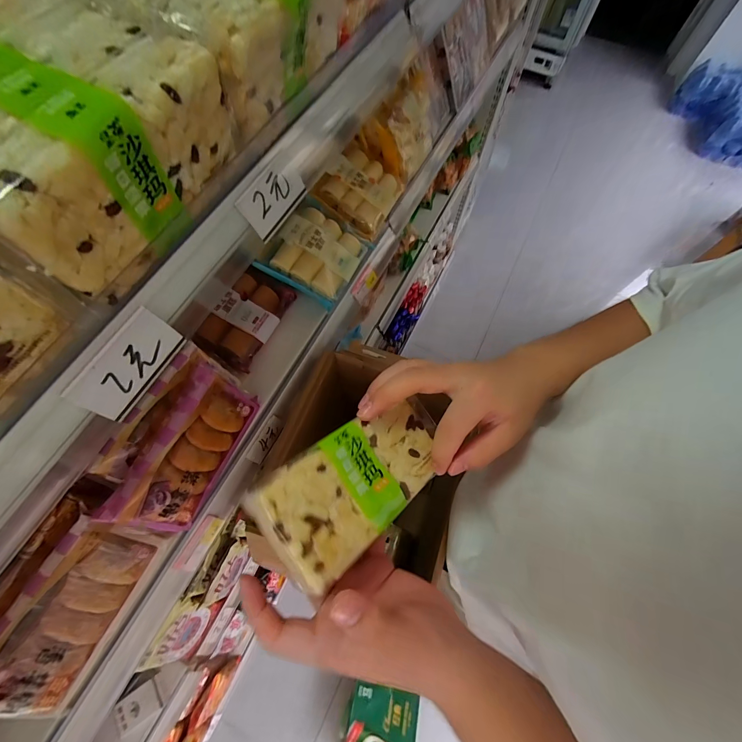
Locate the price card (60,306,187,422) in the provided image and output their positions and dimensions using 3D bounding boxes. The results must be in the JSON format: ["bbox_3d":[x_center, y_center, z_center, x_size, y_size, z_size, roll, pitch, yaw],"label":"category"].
[{"bbox_3d":[-0.157,-0.005,0.218,0.004,0.037,0.069,12,65,33],"label":"price card"}]

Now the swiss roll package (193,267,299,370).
[{"bbox_3d":[-0.198,-0.083,0.523,0.092,0.048,0.152,32,67,-15],"label":"swiss roll package"}]

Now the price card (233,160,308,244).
[{"bbox_3d":[-0.081,-0.146,0.277,0.004,0.035,0.067,9,64,39],"label":"price card"}]

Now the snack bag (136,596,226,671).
[{"bbox_3d":[-0.359,0.509,0.653,0.035,0.125,0.119,15,65,32],"label":"snack bag"}]

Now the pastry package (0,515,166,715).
[{"bbox_3d":[-0.318,0.252,0.354,0.097,0.040,0.171,42,62,-33],"label":"pastry package"}]

